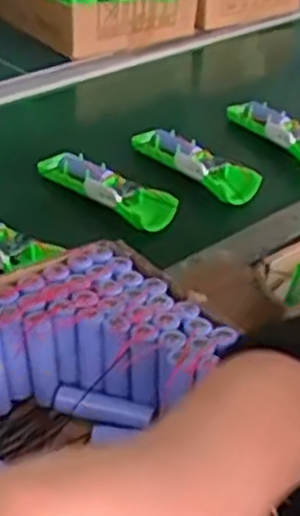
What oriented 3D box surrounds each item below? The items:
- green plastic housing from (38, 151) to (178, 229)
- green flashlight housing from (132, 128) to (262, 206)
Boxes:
[{"bbox_3d":[-0.047,-0.074,0.774,0.036,0.031,0.174,-26,44,-35],"label":"green plastic housing"},{"bbox_3d":[0.045,-0.105,0.828,0.036,0.030,0.181,-25,44,-34],"label":"green flashlight housing"}]

